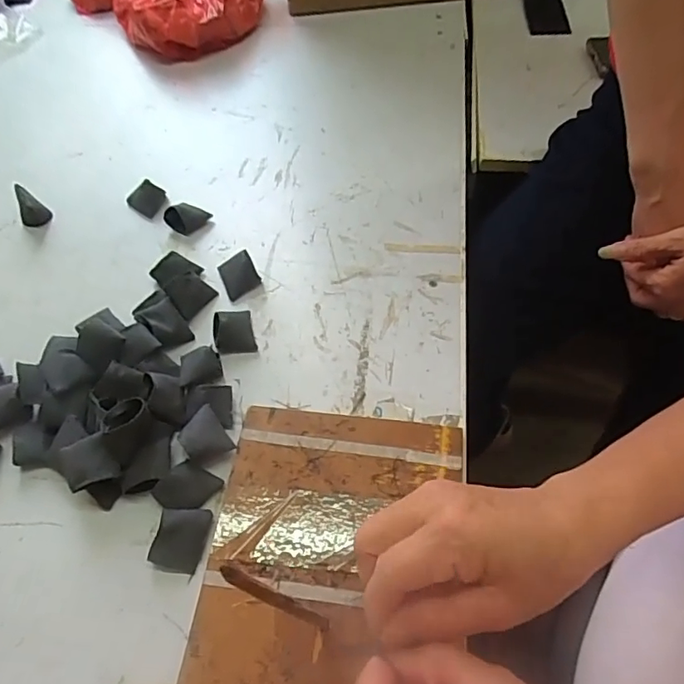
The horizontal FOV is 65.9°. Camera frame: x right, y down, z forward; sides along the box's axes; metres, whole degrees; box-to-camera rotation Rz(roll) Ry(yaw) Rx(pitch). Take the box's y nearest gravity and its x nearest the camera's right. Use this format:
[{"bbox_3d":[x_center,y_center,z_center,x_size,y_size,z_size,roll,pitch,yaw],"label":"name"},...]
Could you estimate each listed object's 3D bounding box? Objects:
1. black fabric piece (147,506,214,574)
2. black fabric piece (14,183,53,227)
[{"bbox_3d":[-0.119,0.144,0.390,0.032,0.020,0.044,10,59,10],"label":"black fabric piece"},{"bbox_3d":[-0.346,-0.150,0.584,0.030,0.037,0.029,-37,62,-18],"label":"black fabric piece"}]

